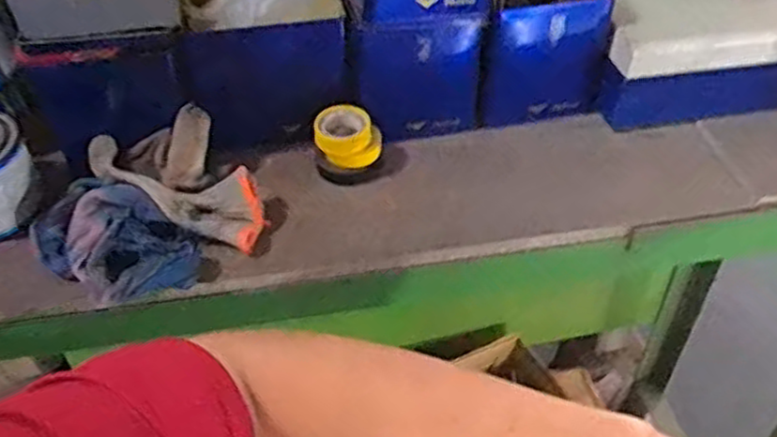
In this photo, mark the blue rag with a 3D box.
[{"bbox_3d":[-0.240,0.008,0.632,0.112,0.066,0.122,-25,48,-23],"label":"blue rag"}]

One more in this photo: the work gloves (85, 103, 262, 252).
[{"bbox_3d":[-0.189,-0.034,0.664,0.105,0.076,0.149,-29,49,-26],"label":"work gloves"}]

